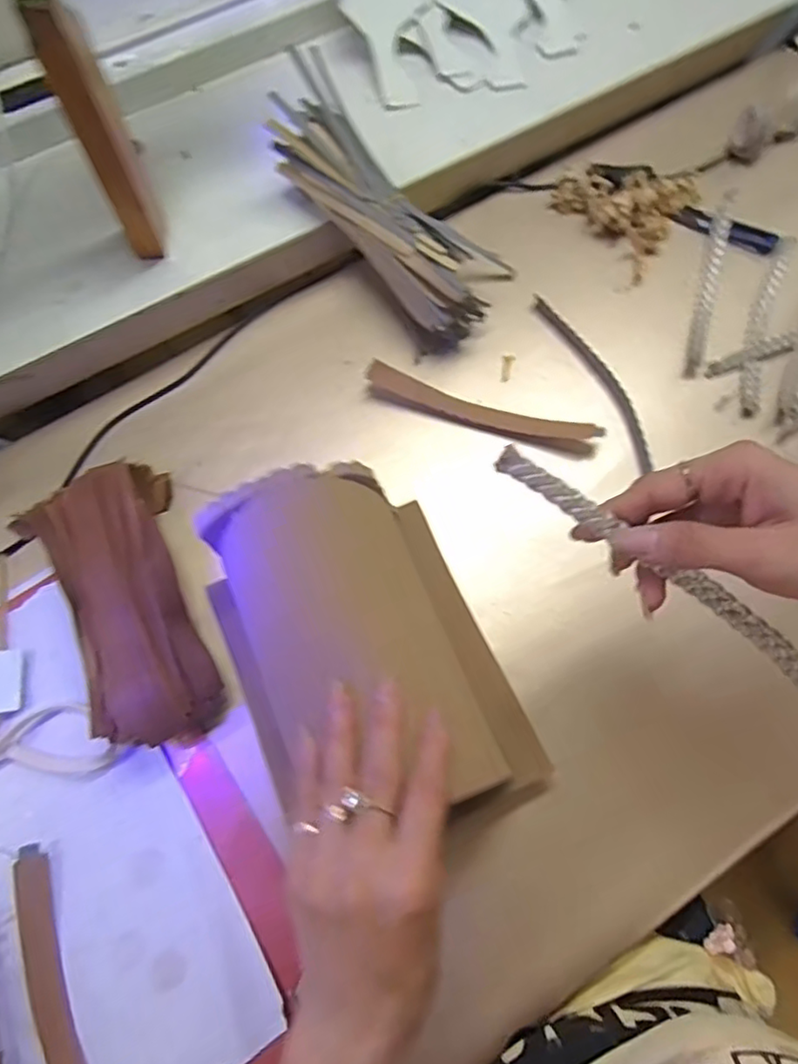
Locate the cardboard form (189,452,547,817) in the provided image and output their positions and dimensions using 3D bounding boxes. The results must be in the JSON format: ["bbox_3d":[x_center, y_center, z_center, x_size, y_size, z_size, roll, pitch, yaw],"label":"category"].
[{"bbox_3d":[-0.017,0.071,0.377,0.148,0.093,0.212,-21,74,-7],"label":"cardboard form"}]

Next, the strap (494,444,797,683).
[{"bbox_3d":[0.126,0.017,0.299,0.188,0.009,0.016,33,74,-7],"label":"strap"}]

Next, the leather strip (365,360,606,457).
[{"bbox_3d":[0.065,-0.095,0.491,0.183,0.023,0.023,16,71,6],"label":"leather strip"}]

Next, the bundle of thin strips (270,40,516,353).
[{"bbox_3d":[-0.002,-0.267,0.504,0.106,0.061,0.233,-39,93,-12],"label":"bundle of thin strips"}]

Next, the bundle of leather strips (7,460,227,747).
[{"bbox_3d":[-0.184,0.048,0.419,0.110,0.046,0.192,-25,72,-9],"label":"bundle of leather strips"}]

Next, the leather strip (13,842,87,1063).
[{"bbox_3d":[-0.191,0.274,0.350,0.023,0.027,0.185,-25,71,-8],"label":"leather strip"}]

